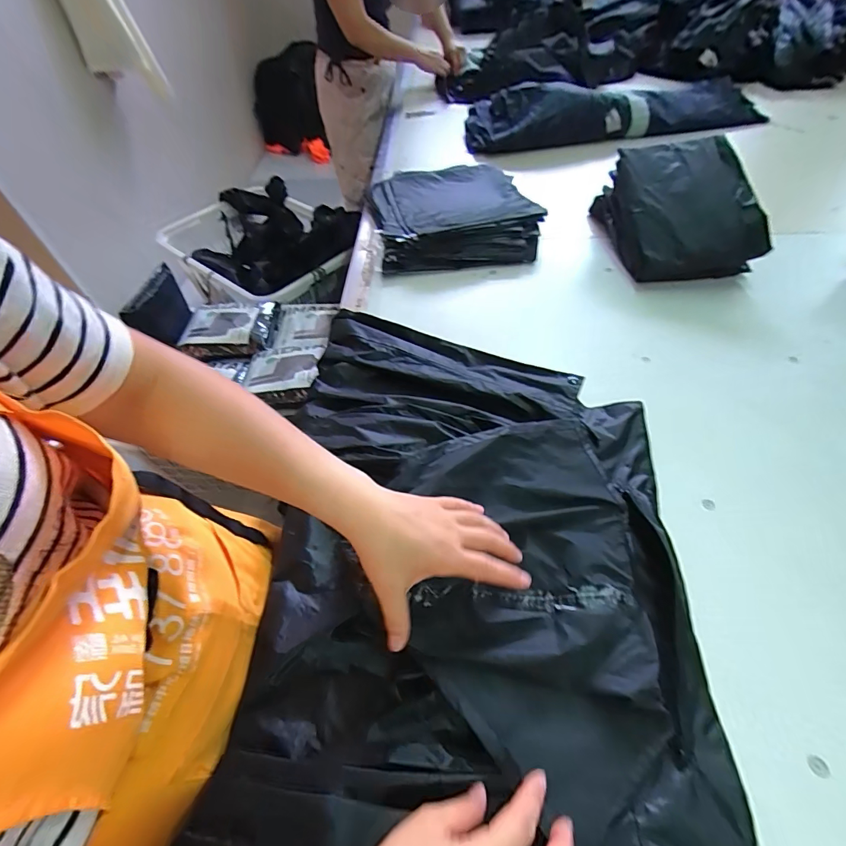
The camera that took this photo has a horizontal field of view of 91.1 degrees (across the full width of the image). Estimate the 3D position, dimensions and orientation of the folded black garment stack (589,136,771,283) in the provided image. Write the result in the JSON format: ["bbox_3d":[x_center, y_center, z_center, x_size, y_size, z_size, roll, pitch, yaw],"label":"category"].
[{"bbox_3d":[0.484,-0.417,0.803,0.221,0.138,0.305,-1,52,2],"label":"folded black garment stack"}]

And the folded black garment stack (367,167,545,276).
[{"bbox_3d":[0.060,-0.472,0.902,0.330,0.050,0.366,-8,53,-4],"label":"folded black garment stack"}]

